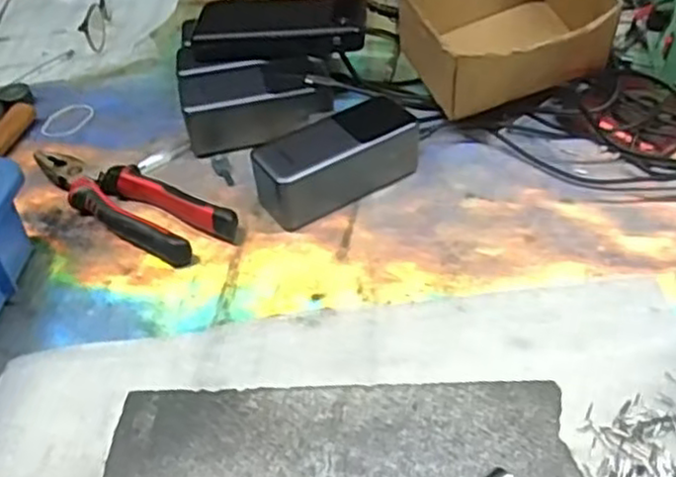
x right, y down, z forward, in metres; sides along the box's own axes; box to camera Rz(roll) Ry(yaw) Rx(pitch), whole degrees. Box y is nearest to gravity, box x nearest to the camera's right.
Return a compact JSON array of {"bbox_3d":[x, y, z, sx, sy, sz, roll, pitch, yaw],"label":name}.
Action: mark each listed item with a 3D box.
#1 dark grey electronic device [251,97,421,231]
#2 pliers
[{"bbox_3d":[0.002,-0.060,0.567,0.130,0.055,0.054,-26,47,-21],"label":"dark grey electronic device"},{"bbox_3d":[-0.174,-0.032,0.578,0.209,0.027,0.051,24,50,27],"label":"pliers"}]

